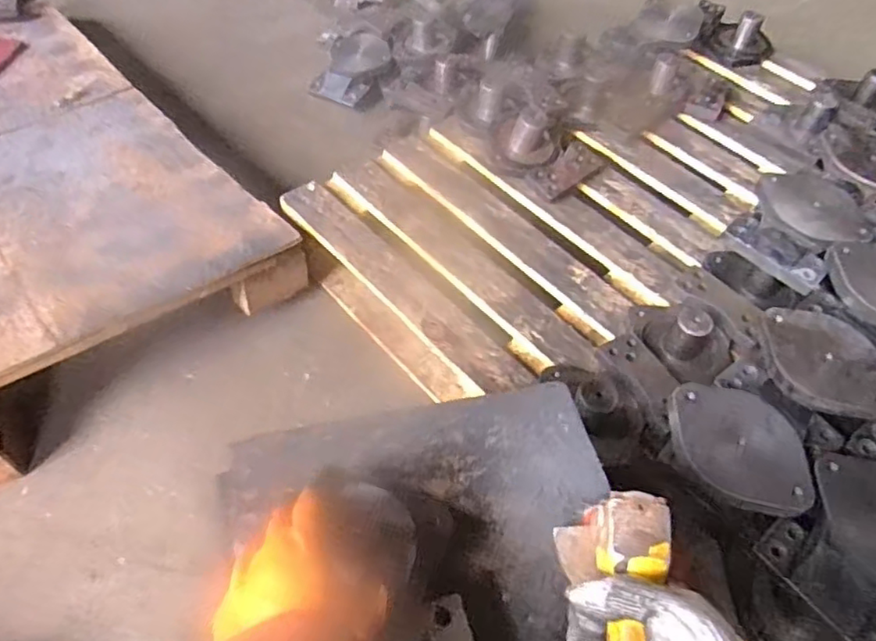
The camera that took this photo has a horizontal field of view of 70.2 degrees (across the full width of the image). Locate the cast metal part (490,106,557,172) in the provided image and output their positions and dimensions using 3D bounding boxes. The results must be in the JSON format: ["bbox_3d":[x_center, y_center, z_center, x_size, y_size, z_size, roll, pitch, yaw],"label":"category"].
[{"bbox_3d":[0.154,-0.330,1.116,0.121,0.087,0.107,12,53,5],"label":"cast metal part"}]

